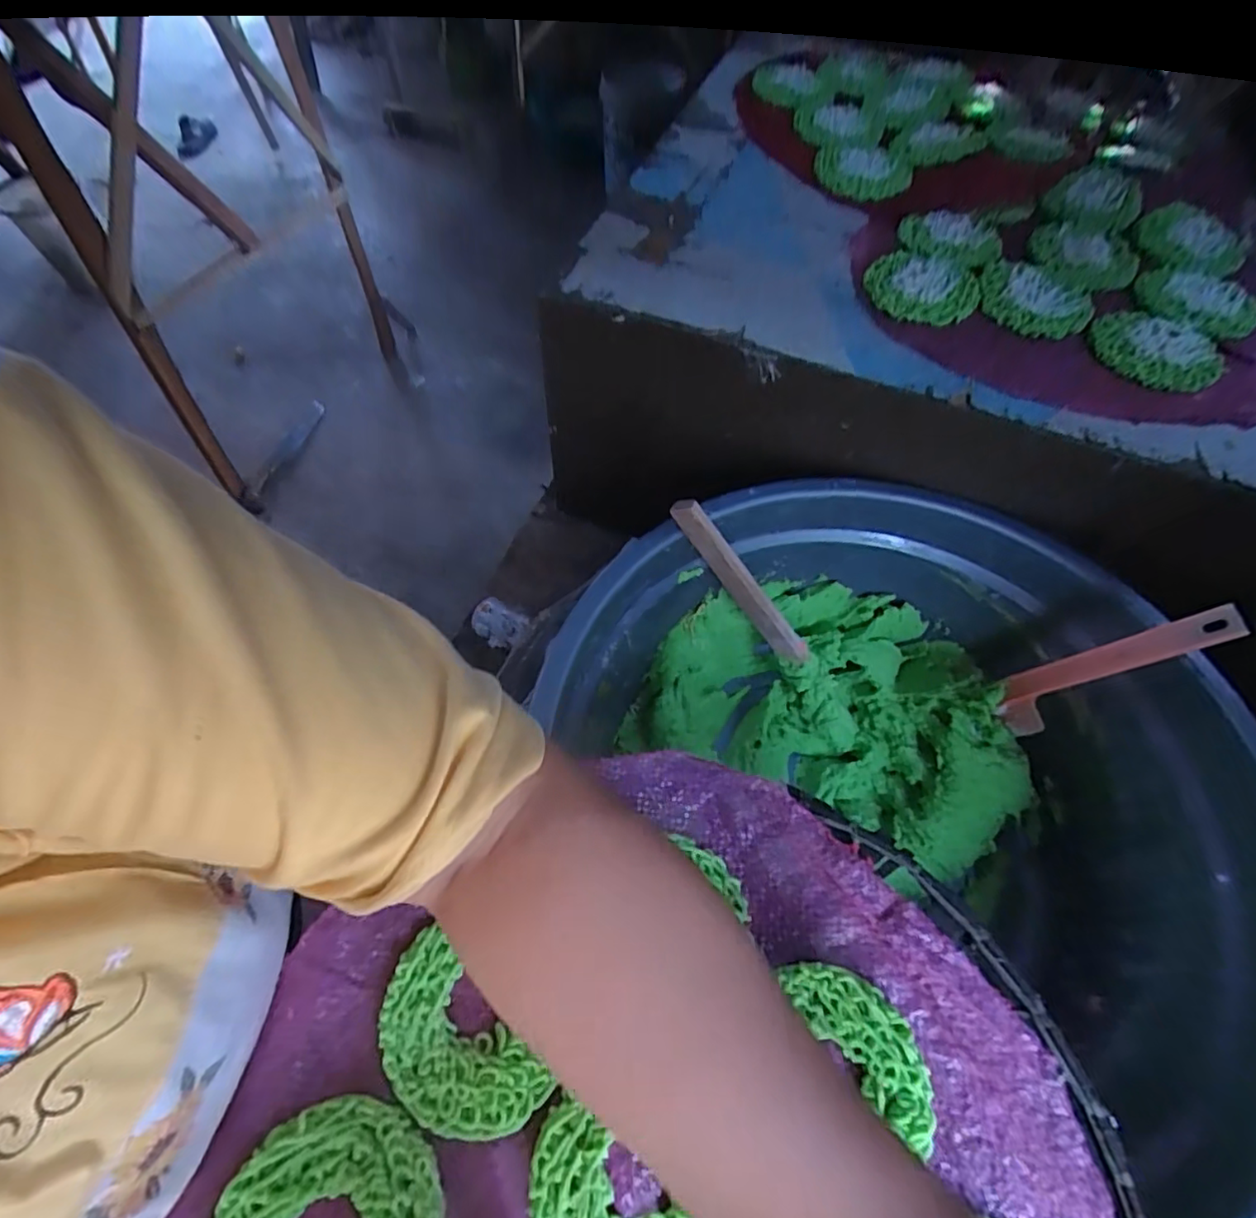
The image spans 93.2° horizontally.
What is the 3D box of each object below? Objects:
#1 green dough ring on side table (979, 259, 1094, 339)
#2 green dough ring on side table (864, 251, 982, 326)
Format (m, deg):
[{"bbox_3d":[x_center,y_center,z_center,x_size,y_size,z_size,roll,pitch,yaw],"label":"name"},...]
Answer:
[{"bbox_3d":[0.290,-0.222,0.422,0.075,0.012,0.072,27,62,12],"label":"green dough ring on side table"},{"bbox_3d":[0.211,-0.230,0.425,0.078,0.013,0.070,4,59,-1],"label":"green dough ring on side table"}]

